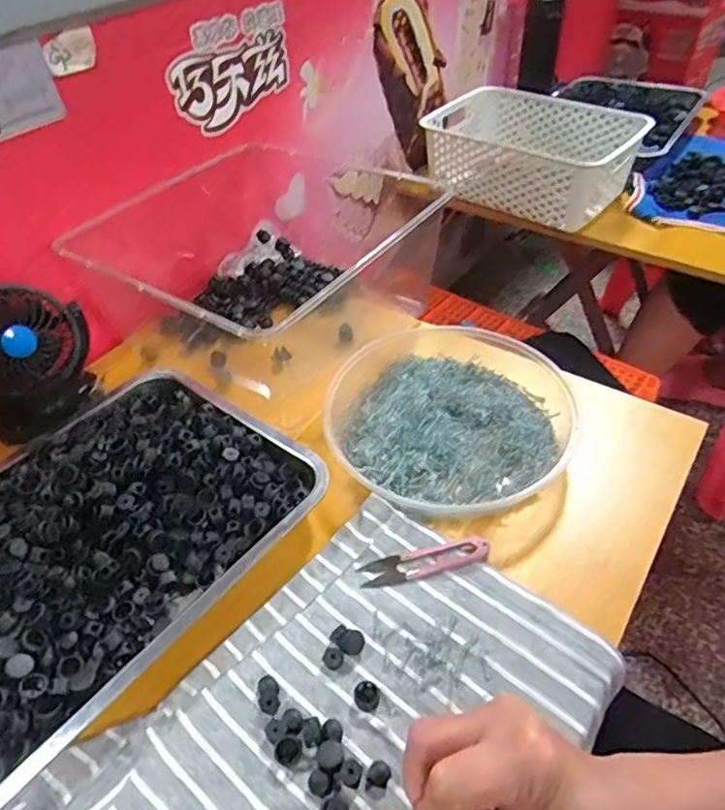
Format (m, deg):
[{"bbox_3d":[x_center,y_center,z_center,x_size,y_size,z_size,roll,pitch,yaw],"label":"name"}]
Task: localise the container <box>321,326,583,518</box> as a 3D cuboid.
[{"bbox_3d":[0.083,0.008,0.554,0.231,0.037,0.210,-2,44,2],"label":"container"}]

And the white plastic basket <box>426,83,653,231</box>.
[{"bbox_3d":[0.258,-0.416,0.964,0.218,0.100,0.333,-32,51,-25],"label":"white plastic basket"}]

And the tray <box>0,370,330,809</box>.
[{"bbox_3d":[-0.229,0.105,0.465,0.260,0.055,0.341,29,54,30],"label":"tray"}]

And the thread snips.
[{"bbox_3d":[0.048,0.121,0.460,0.101,0.012,0.025,-10,45,-6],"label":"thread snips"}]

